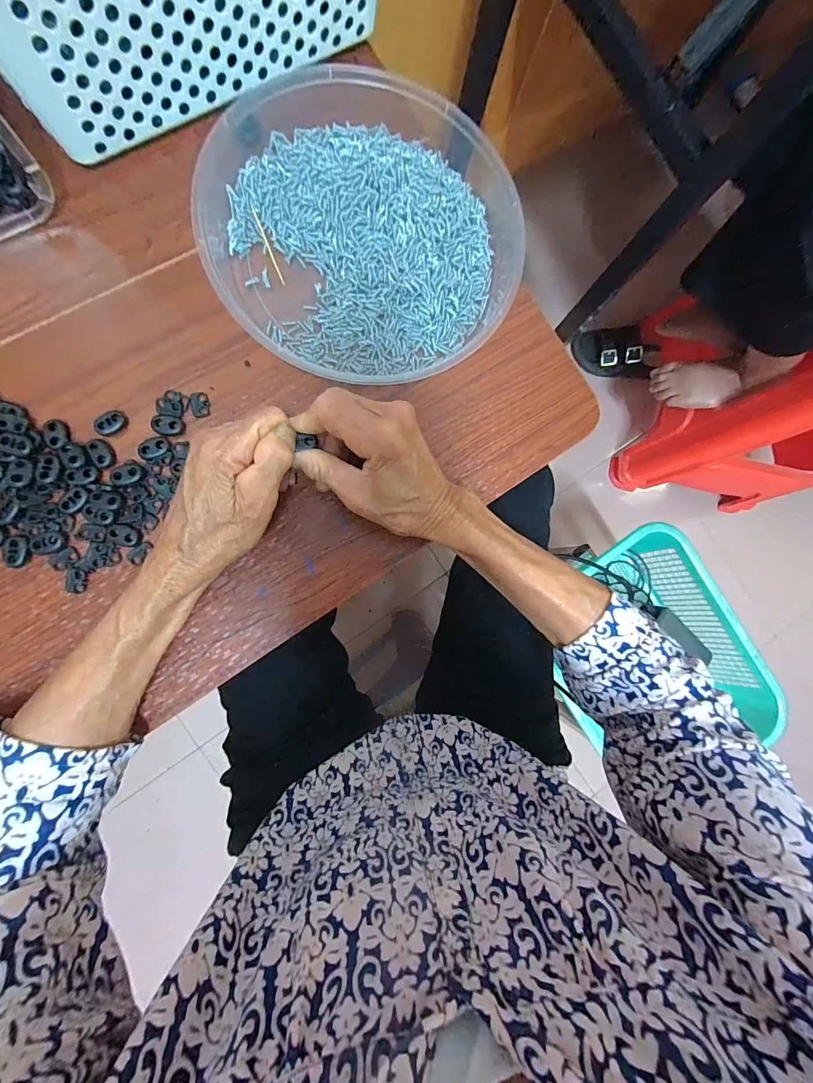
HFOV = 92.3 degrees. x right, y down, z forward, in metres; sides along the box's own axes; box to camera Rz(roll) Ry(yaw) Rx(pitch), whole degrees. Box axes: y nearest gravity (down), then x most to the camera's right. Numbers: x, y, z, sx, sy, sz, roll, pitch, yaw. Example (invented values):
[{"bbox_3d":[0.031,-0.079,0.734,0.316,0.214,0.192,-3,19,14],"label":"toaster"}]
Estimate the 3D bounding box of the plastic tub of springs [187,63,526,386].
[{"bbox_3d":[-0.027,-0.248,0.307,0.241,0.037,0.238,0,87,-7],"label":"plastic tub of springs"}]

